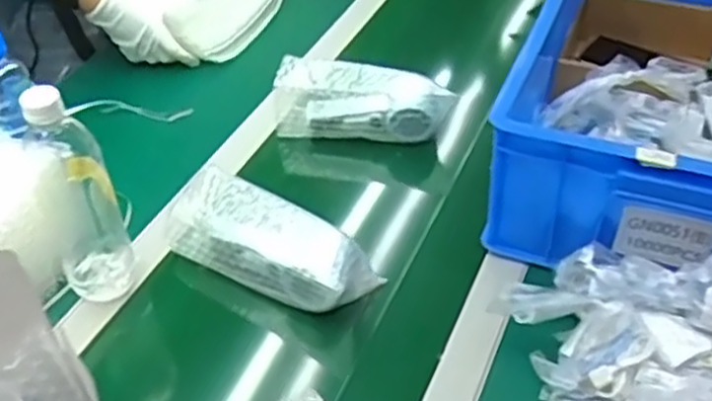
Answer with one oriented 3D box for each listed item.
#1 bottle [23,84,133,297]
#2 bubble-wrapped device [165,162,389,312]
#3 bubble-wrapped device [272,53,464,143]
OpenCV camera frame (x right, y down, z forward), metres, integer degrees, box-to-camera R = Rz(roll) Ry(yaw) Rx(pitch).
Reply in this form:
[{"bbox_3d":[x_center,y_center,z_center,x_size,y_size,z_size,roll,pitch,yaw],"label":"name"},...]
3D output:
[{"bbox_3d":[-0.262,-0.012,0.702,0.067,0.220,0.079,-20,44,-17],"label":"bottle"},{"bbox_3d":[-0.082,0.044,0.735,0.212,0.066,0.075,21,48,26],"label":"bubble-wrapped device"},{"bbox_3d":[0.010,-0.120,0.908,0.206,0.069,0.058,4,42,9],"label":"bubble-wrapped device"}]

